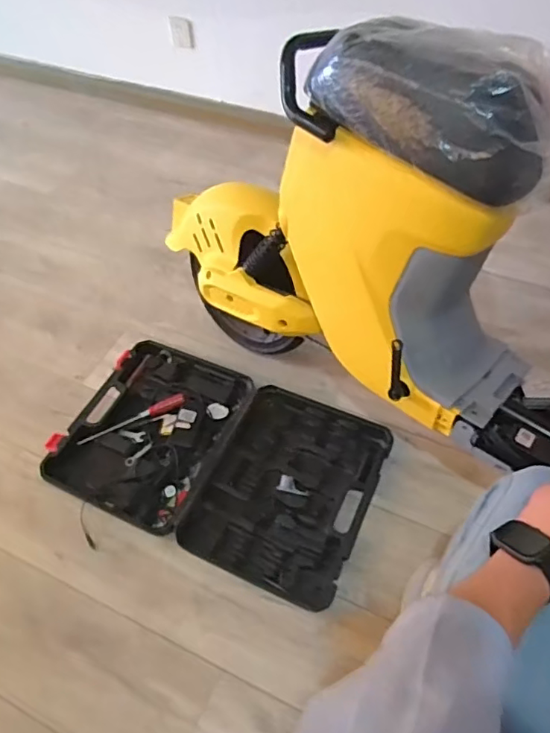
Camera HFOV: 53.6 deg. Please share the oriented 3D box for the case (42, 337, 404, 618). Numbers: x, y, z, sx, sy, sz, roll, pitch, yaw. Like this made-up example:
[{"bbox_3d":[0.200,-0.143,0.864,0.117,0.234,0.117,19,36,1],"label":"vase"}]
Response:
[{"bbox_3d":[-0.119,0.190,1.170,0.648,0.054,0.409,21,57,15],"label":"case"}]

